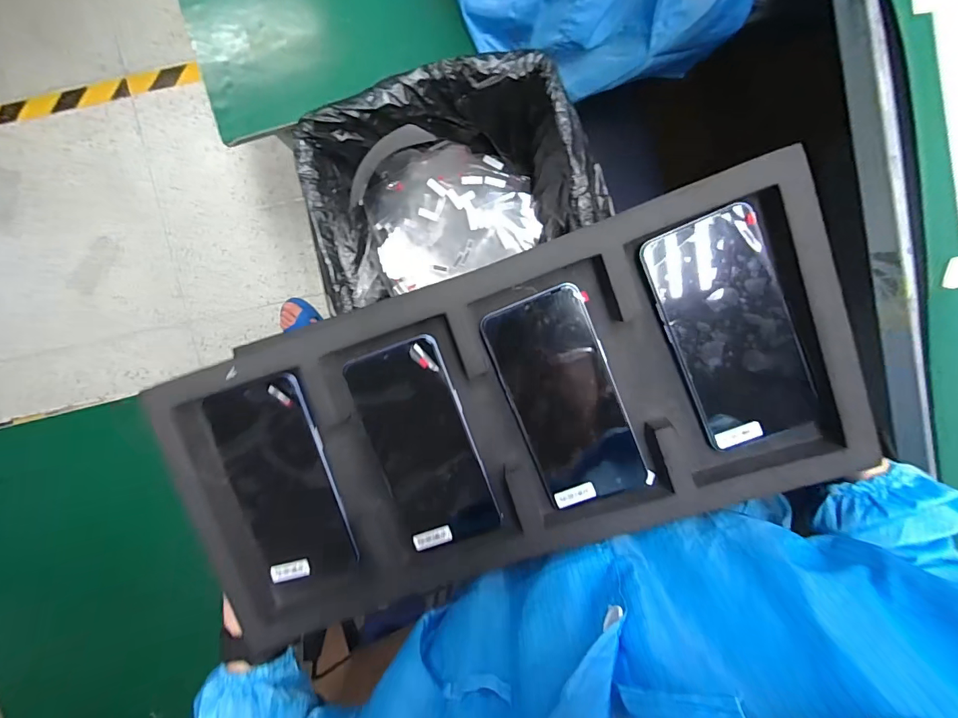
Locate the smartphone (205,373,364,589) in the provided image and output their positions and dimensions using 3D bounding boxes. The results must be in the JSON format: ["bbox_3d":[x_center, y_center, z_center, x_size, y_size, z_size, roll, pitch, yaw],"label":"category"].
[{"bbox_3d":[-0.153,0.095,0.343,0.076,0.012,0.158,-18,95,2],"label":"smartphone"}]

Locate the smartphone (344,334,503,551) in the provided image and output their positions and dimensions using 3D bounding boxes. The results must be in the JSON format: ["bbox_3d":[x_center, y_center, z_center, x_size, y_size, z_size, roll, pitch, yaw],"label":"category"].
[{"bbox_3d":[-0.042,0.067,0.336,0.075,0.007,0.159,-18,95,2],"label":"smartphone"}]

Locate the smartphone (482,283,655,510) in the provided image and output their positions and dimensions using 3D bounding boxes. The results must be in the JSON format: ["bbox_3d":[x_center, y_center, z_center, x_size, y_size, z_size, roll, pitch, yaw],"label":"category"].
[{"bbox_3d":[0.063,0.027,0.331,0.075,0.013,0.152,-21,95,3],"label":"smartphone"}]

